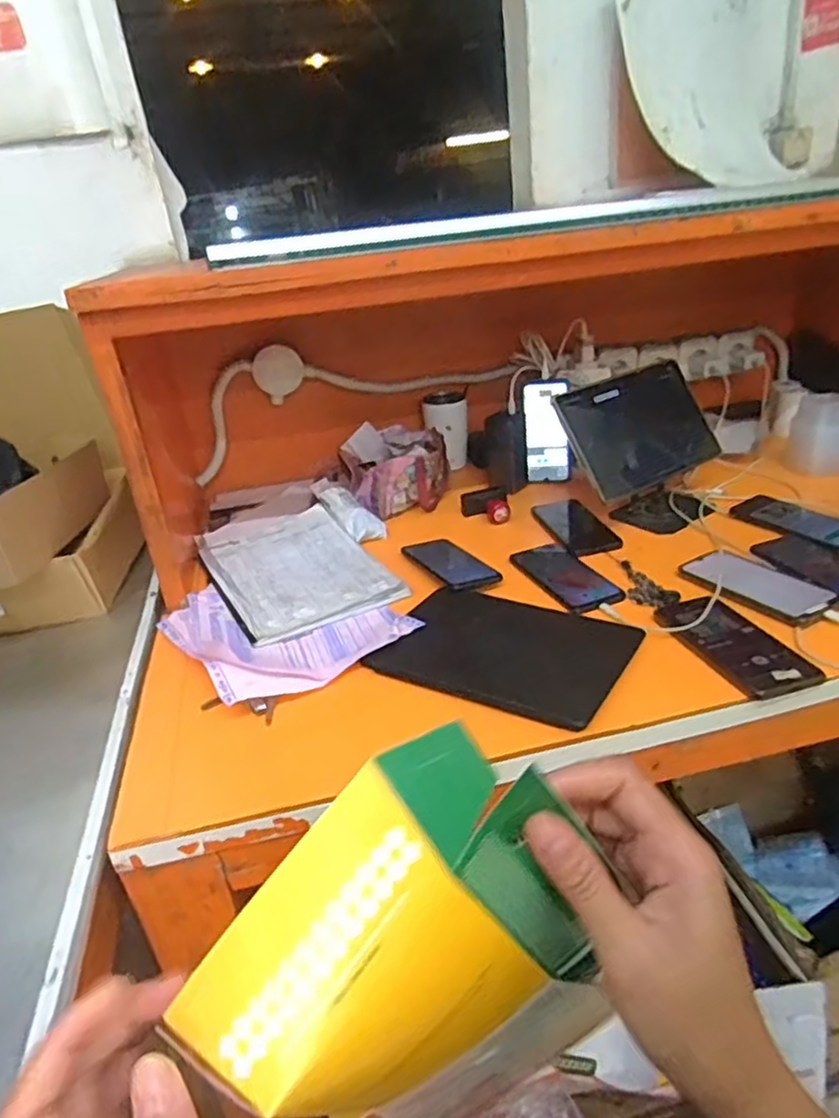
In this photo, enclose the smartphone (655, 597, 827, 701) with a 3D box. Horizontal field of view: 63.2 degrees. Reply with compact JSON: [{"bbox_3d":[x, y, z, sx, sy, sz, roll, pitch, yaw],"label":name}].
[{"bbox_3d":[0.323,0.082,0.711,0.083,0.016,0.178,-13,27,-12],"label":"smartphone"}]

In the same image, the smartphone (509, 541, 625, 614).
[{"bbox_3d":[0.189,0.021,0.877,0.079,0.013,0.178,-15,28,-16],"label":"smartphone"}]

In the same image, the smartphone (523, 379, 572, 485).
[{"bbox_3d":[0.214,-0.212,1.145,0.079,0.171,0.012,6,23,31],"label":"smartphone"}]

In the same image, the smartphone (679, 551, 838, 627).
[{"bbox_3d":[0.388,0.027,0.789,0.073,0.011,0.175,-20,29,-23],"label":"smartphone"}]

